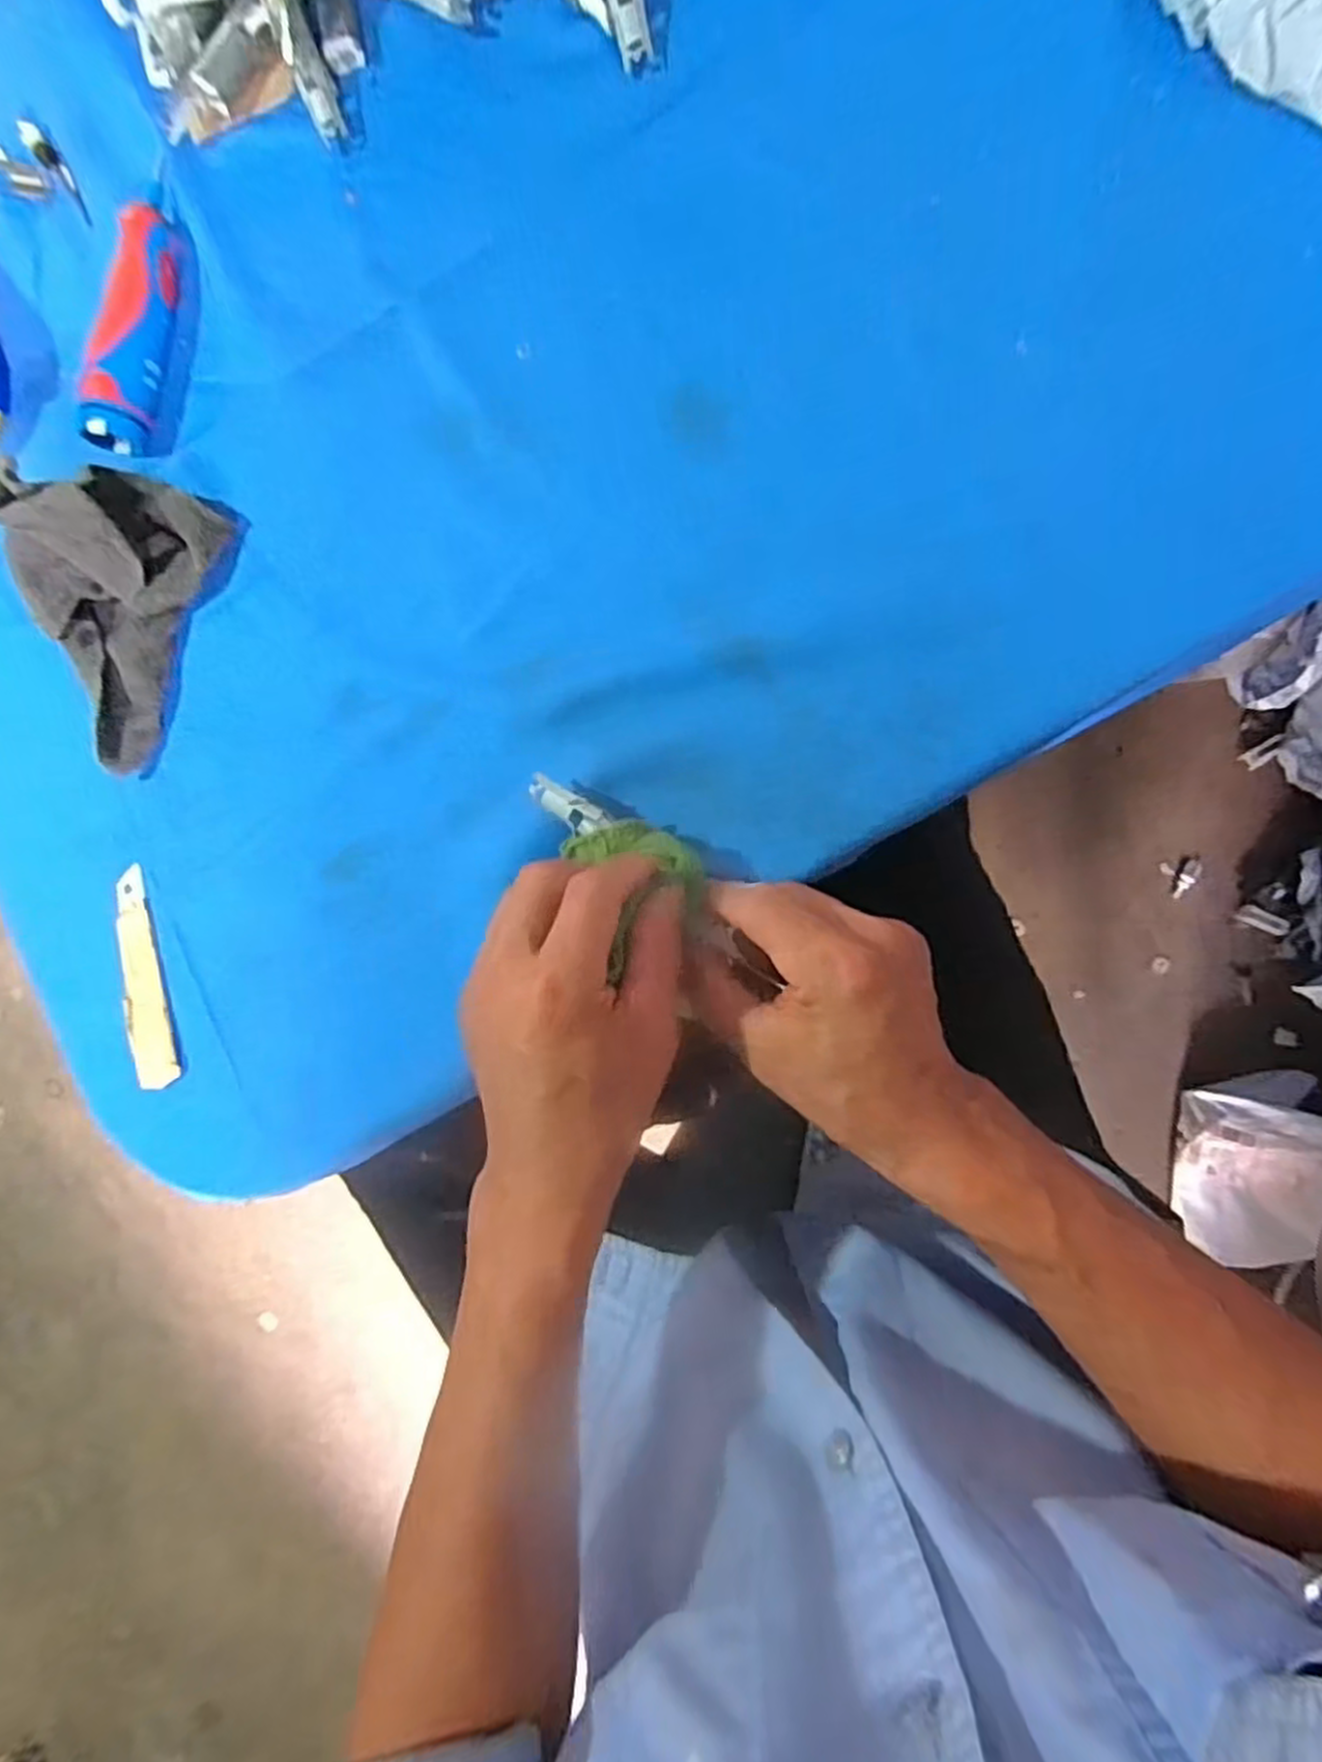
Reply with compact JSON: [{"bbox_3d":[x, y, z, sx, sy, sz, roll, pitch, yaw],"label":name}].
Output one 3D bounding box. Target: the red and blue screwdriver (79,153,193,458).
[{"bbox_3d":[-0.279,-0.313,0.417,0.030,0.030,0.156,11,90,10],"label":"red and blue screwdriver"}]

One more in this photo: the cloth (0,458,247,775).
[{"bbox_3d":[-0.298,-0.144,0.401,0.091,0.053,0.151,23,92,10],"label":"cloth"}]

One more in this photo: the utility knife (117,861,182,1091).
[{"bbox_3d":[-0.278,0.052,0.413,0.024,0.006,0.117,-13,86,9],"label":"utility knife"}]

